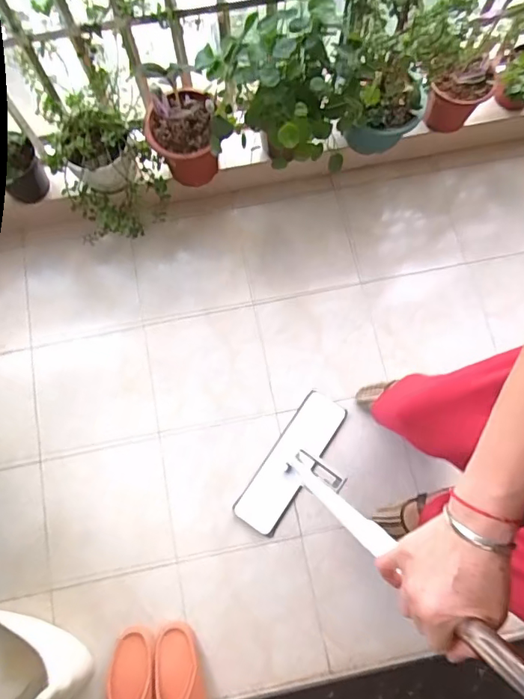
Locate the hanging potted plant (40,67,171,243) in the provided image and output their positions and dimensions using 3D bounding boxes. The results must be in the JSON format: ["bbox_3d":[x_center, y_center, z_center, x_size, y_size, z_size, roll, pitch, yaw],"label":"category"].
[{"bbox_3d":[-0.382,-0.446,1.188,0.241,0.262,0.265,-28,76,-7],"label":"hanging potted plant"}]

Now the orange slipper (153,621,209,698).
[{"bbox_3d":[-0.172,0.718,1.021,0.101,0.064,0.247,-13,74,-2],"label":"orange slipper"}]

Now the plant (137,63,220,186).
[{"bbox_3d":[-0.178,-0.502,1.131,0.173,0.324,0.172,-14,75,-3],"label":"plant"}]

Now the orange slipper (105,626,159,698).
[{"bbox_3d":[-0.272,0.732,1.022,0.110,0.059,0.250,-5,74,0],"label":"orange slipper"}]

